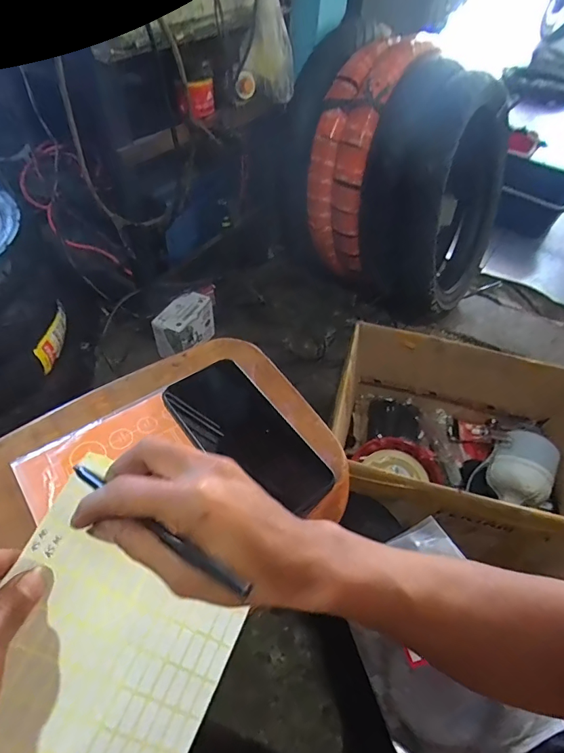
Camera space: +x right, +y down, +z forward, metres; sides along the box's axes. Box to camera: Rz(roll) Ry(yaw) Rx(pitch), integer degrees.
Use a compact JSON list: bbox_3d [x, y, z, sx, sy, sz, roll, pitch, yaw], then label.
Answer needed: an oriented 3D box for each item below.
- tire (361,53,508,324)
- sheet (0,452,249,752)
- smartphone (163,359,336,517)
[{"bbox_3d":[0.411,-0.482,1.136,0.260,0.571,0.556,11,40,24],"label":"tire"},{"bbox_3d":[-0.112,0.181,0.275,0.152,0.014,0.200,33,65,-14],"label":"sheet"},{"bbox_3d":[-0.033,0.053,0.404,0.078,0.012,0.171,-32,60,-27],"label":"smartphone"}]

